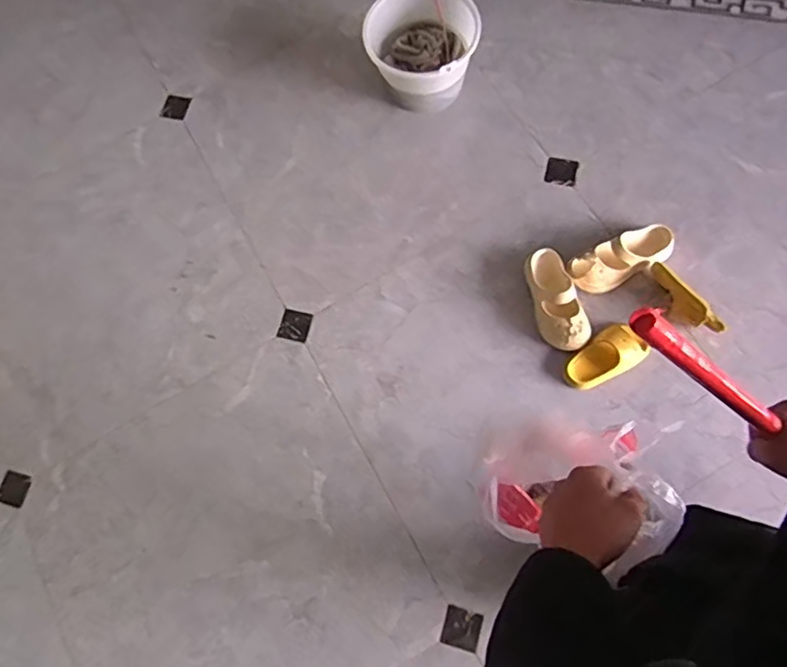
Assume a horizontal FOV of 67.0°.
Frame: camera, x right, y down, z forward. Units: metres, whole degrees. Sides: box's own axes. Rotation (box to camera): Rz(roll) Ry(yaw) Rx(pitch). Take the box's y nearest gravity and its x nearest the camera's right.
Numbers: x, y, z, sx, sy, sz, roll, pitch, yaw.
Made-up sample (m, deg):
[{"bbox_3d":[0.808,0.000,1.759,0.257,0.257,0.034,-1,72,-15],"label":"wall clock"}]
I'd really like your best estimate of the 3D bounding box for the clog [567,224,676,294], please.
[{"bbox_3d":[0.556,-0.189,1.440,0.271,0.084,0.108,-30,72,-2],"label":"clog"}]

